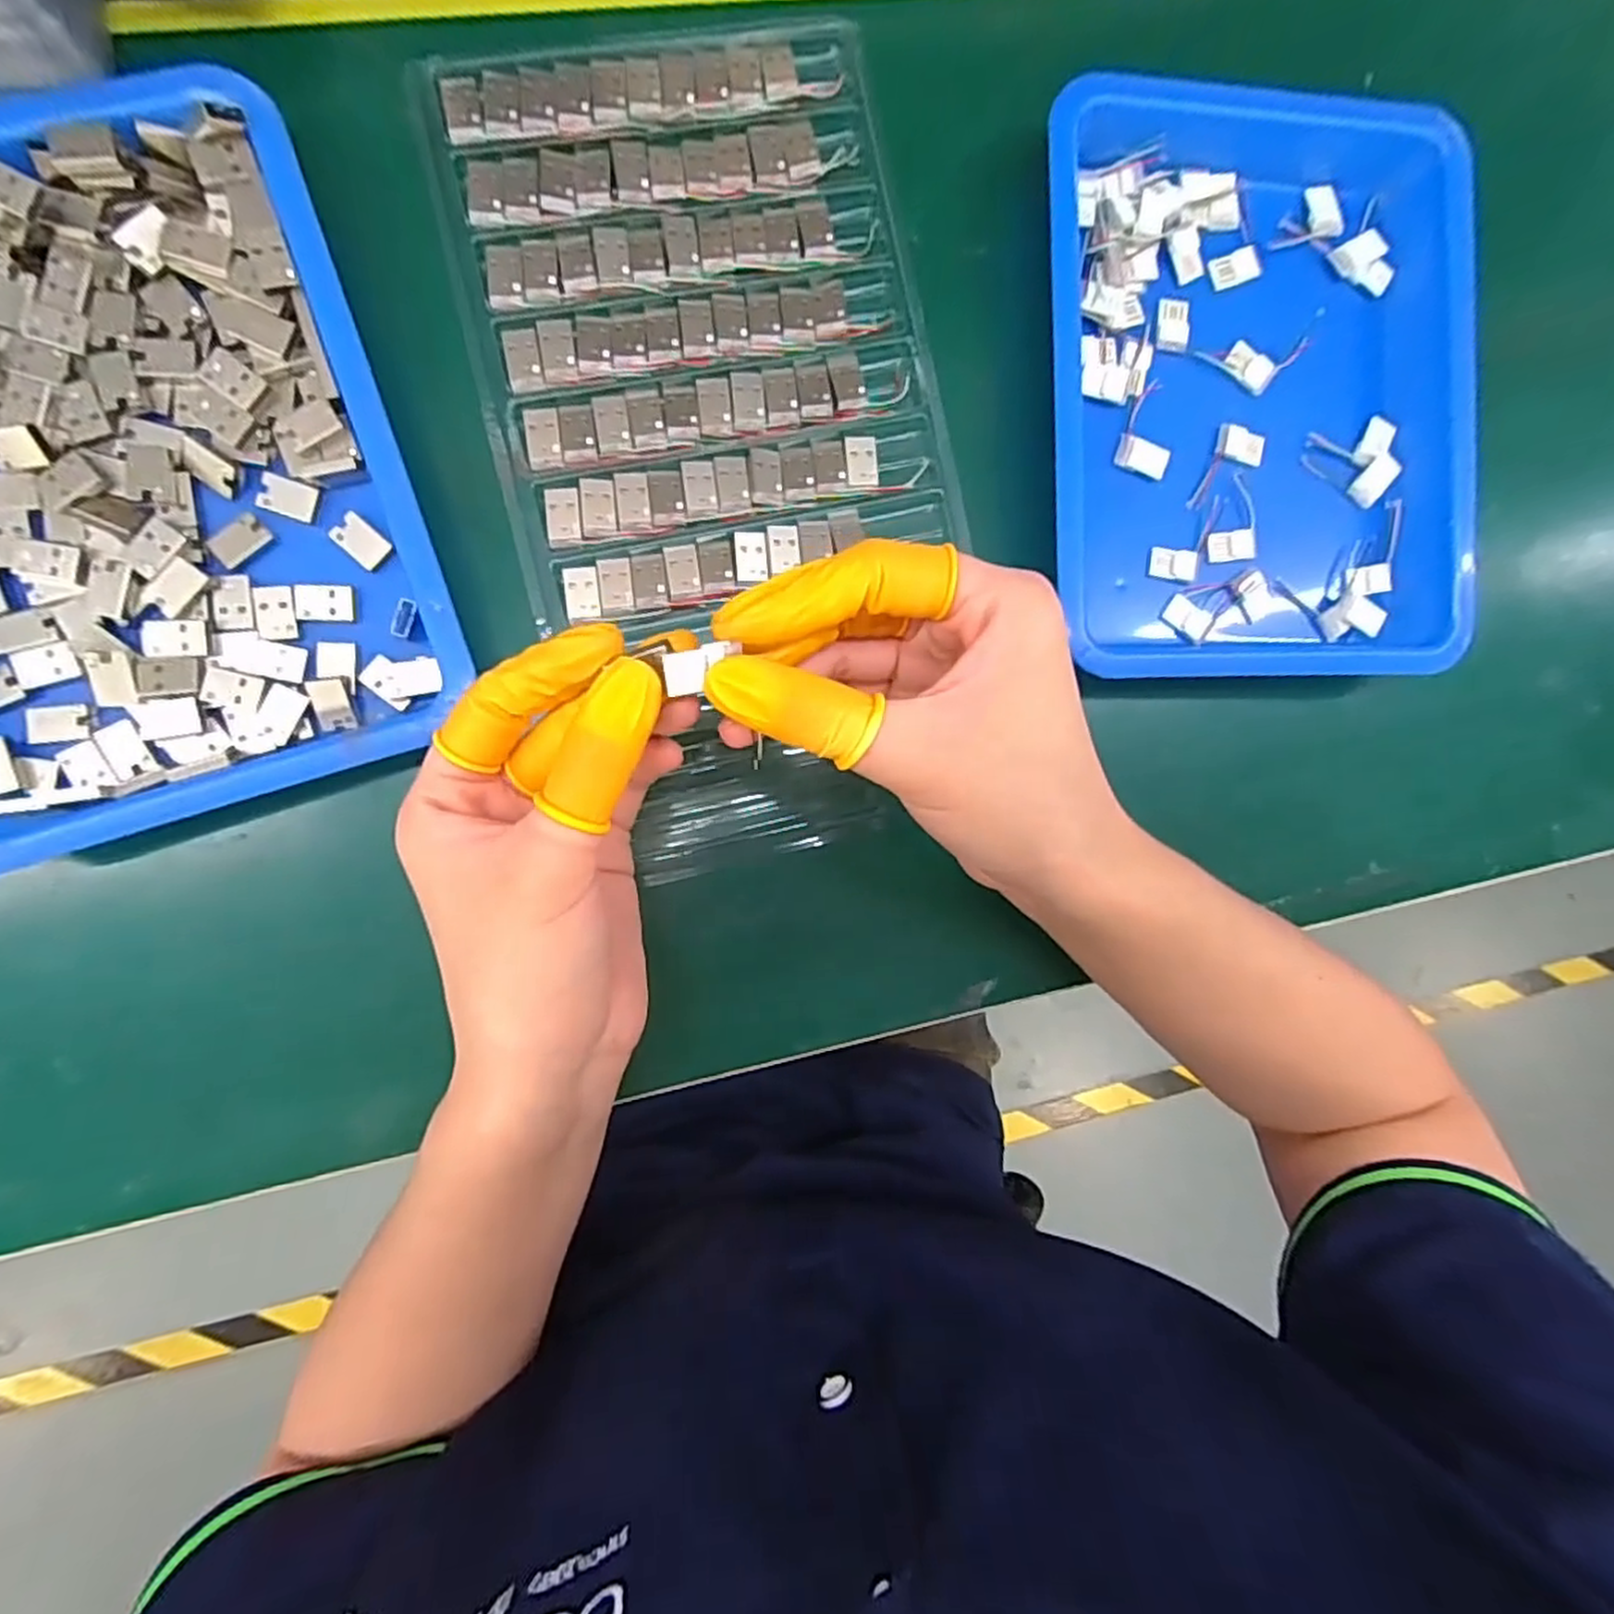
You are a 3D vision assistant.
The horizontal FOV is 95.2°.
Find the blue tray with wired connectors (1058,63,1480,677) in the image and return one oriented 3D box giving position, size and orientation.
[{"bbox_3d":[0.173,-0.165,0.288,0.168,0.027,0.223,-2,93,-8],"label":"blue tray with wired connectors"}]

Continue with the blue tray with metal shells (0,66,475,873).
[{"bbox_3d":[-0.217,-0.102,0.235,0.167,0.027,0.209,-18,94,-7],"label":"blue tray with metal shells"}]

